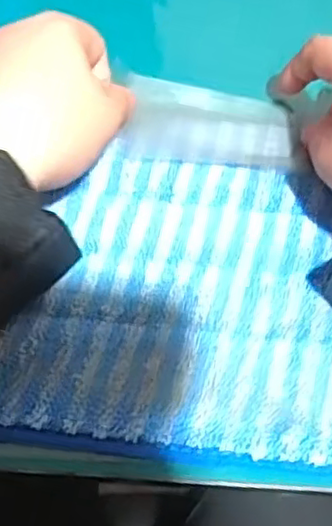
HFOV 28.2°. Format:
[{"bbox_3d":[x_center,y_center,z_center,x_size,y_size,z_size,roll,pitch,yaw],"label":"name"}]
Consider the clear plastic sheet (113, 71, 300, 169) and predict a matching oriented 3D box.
[{"bbox_3d":[0.022,-0.072,0.340,0.087,0.006,0.054,4,57,-6],"label":"clear plastic sheet"}]

